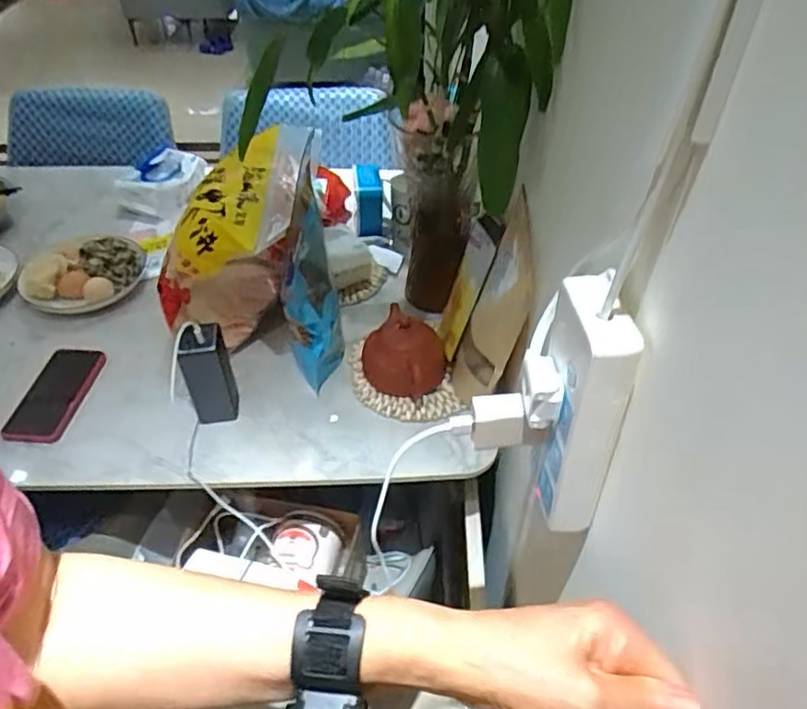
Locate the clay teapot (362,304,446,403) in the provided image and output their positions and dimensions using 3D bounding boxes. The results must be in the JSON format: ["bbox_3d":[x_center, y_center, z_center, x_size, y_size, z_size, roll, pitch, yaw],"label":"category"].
[{"bbox_3d":[0.001,-0.008,0.834,0.111,0.094,0.112,0,45,0],"label":"clay teapot"}]

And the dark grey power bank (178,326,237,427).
[{"bbox_3d":[-0.246,0.025,0.776,0.061,0.148,0.041,-16,47,-15],"label":"dark grey power bank"}]

